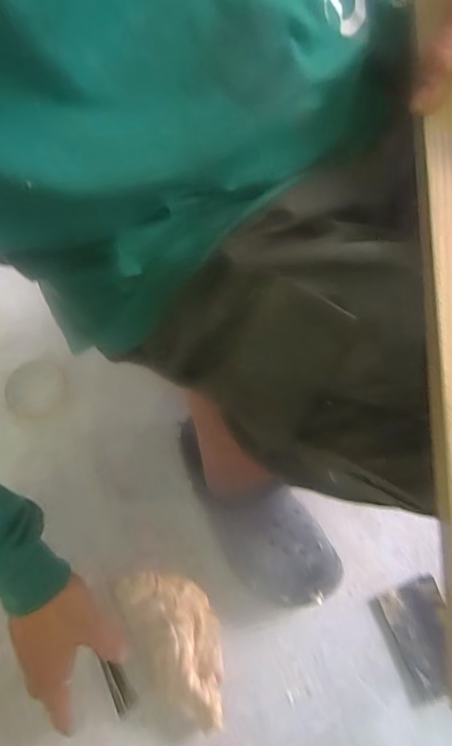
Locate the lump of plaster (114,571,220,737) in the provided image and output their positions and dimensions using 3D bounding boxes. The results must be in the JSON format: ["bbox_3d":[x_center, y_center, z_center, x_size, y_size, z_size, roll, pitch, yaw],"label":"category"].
[{"bbox_3d":[-0.052,0.292,0.548,0.090,0.047,0.170,-26,70,-12],"label":"lump of plaster"}]

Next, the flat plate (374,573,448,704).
[{"bbox_3d":[0.220,0.296,0.568,0.071,0.012,0.112,-15,68,-8],"label":"flat plate"}]

